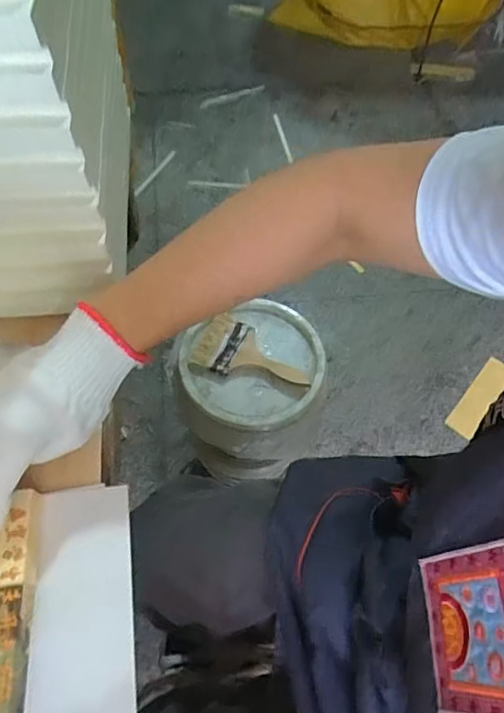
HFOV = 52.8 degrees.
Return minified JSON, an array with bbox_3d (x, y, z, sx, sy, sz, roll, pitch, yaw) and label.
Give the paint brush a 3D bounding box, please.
[{"bbox_3d":[0.006,-0.002,0.848,0.189,0.021,0.098,19,62,7],"label":"paint brush"}]

